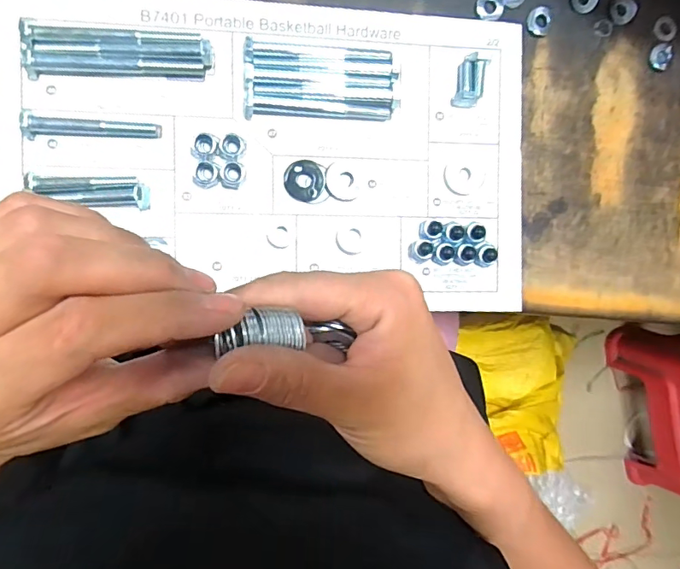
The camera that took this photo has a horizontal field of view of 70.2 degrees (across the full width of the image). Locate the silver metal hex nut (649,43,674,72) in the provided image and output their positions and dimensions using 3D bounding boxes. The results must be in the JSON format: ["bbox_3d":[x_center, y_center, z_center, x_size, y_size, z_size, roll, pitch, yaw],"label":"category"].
[{"bbox_3d":[0.266,-0.189,0.399,0.018,0.004,0.023,22,89,-8],"label":"silver metal hex nut"}]

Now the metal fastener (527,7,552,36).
[{"bbox_3d":[0.158,-0.209,0.383,0.018,0.005,0.021,-4,93,-8],"label":"metal fastener"}]

